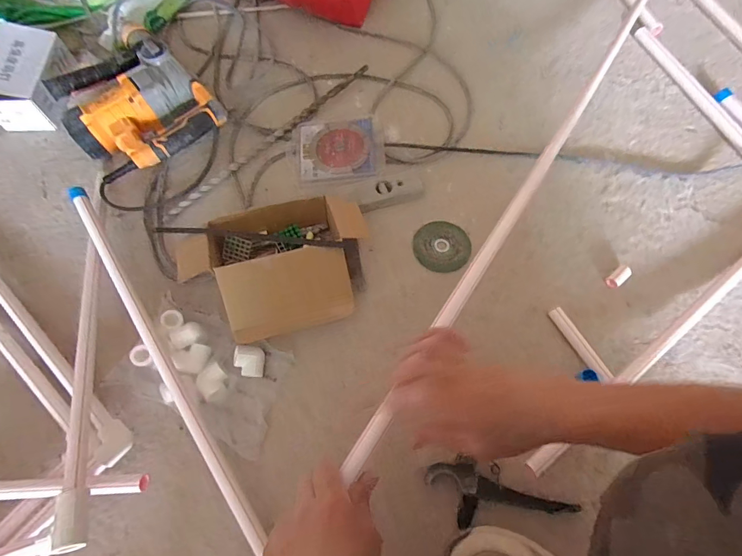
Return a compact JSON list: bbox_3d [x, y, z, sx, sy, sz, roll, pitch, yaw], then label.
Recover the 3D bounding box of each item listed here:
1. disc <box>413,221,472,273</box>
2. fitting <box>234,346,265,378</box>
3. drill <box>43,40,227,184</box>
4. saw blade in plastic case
[{"bbox_3d":[0.118,-0.053,0.666,0.092,0.009,0.088,0,66,1],"label":"disc"},{"bbox_3d":[-0.173,0.119,0.572,0.039,0.022,0.040,0,66,1],"label":"fitting"},{"bbox_3d":[-0.427,-0.306,0.730,0.217,0.085,0.279,-39,71,-15],"label":"drill"},{"bbox_3d":[-0.057,-0.239,0.732,0.161,0.020,0.149,-9,67,-3],"label":"saw blade in plastic case"}]

